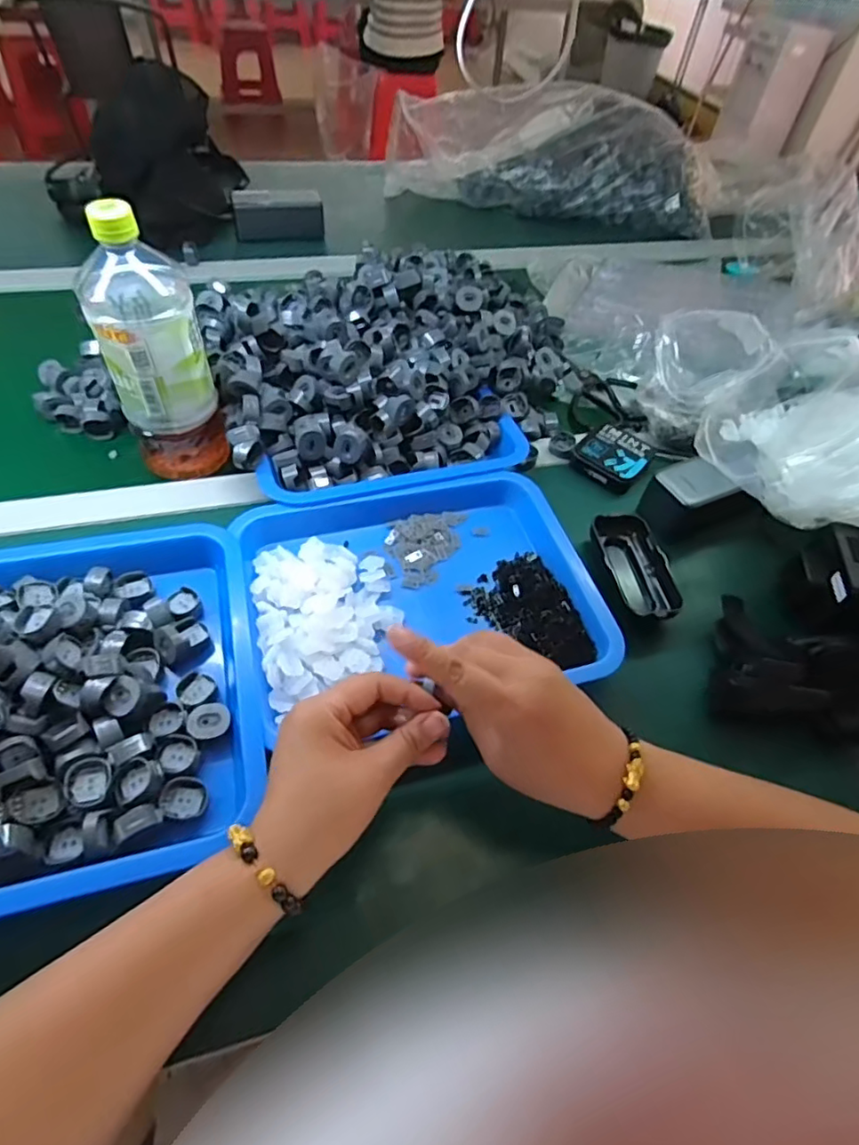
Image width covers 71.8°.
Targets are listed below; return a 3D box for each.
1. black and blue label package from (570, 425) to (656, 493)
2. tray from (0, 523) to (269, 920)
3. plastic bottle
[{"bbox_3d":[0.192,-0.123,0.620,0.068,0.020,0.069,34,56,20],"label":"black and blue label package"},{"bbox_3d":[-0.288,0.086,0.394,0.328,0.050,0.269,-10,53,-14],"label":"tray"},{"bbox_3d":[-0.236,-0.195,0.504,0.081,0.199,0.091,-19,55,-20],"label":"plastic bottle"}]

